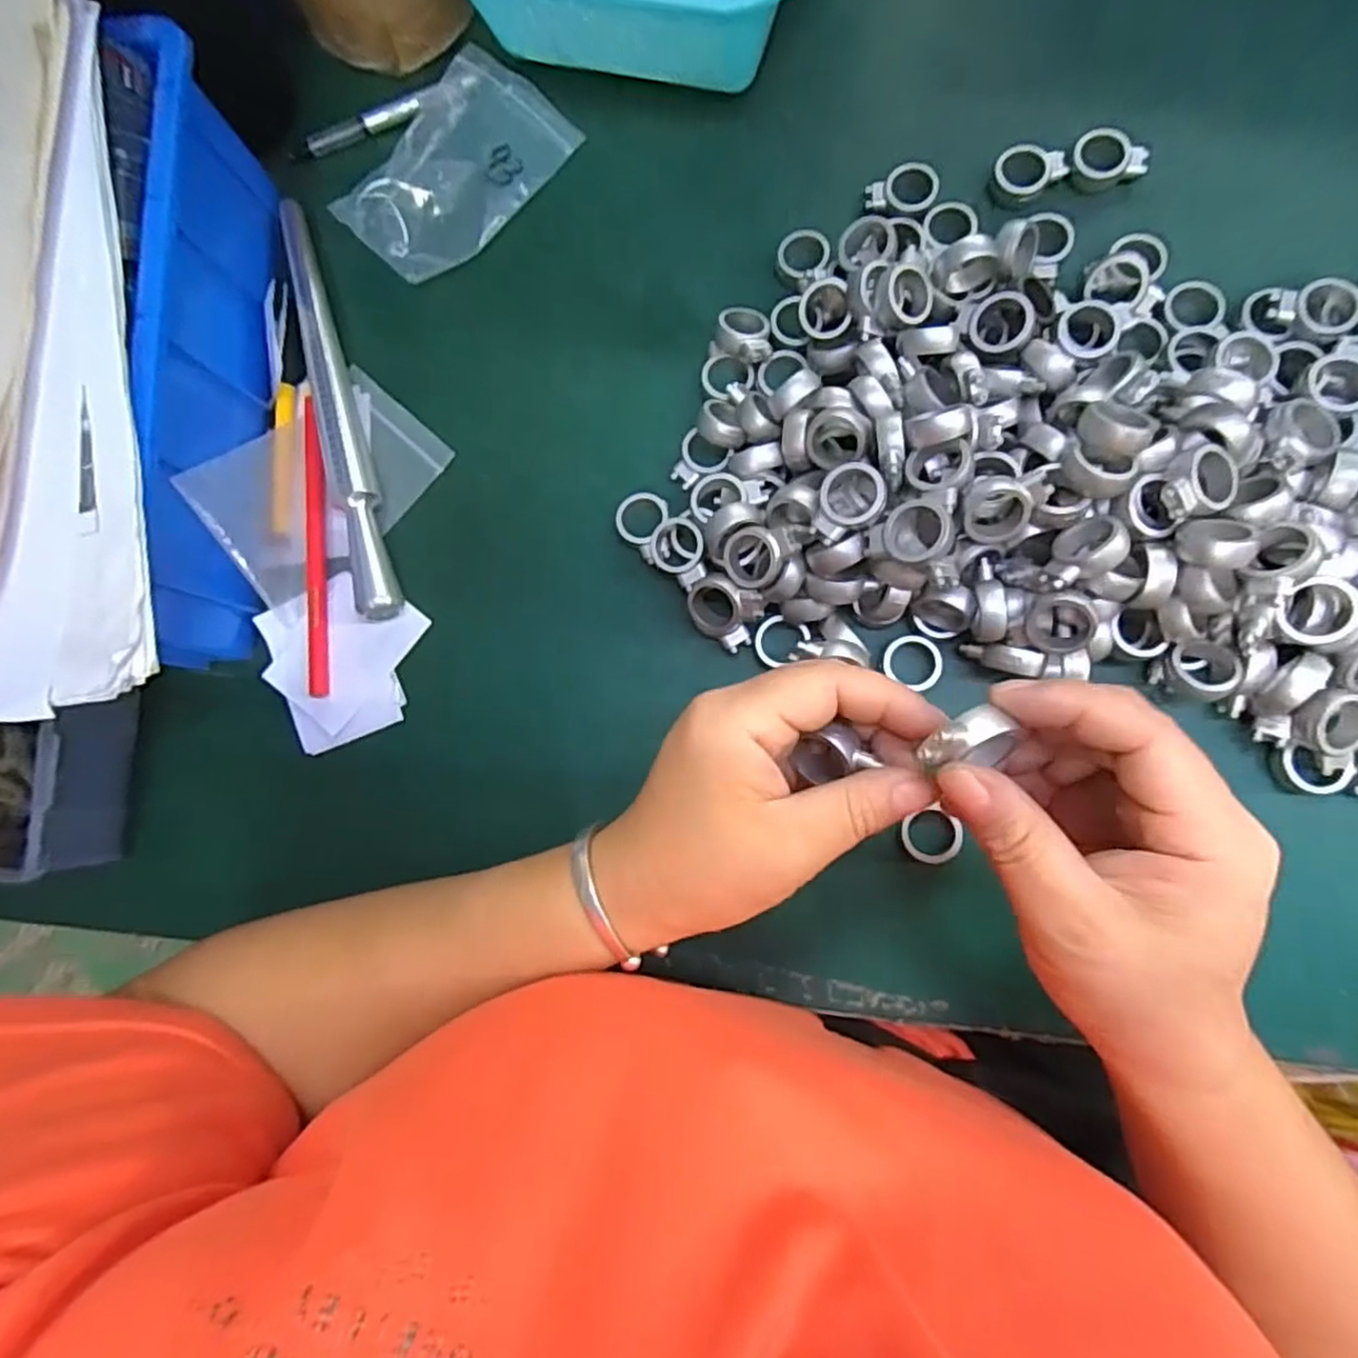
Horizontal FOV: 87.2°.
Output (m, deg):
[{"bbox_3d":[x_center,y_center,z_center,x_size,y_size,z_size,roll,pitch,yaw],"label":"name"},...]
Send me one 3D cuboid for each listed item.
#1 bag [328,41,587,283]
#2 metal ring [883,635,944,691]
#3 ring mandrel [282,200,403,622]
[{"bbox_3d":[-0.117,-0.268,0.377,0.079,0.014,0.119,39,89,10],"label":"bag"},{"bbox_3d":[0.105,-0.008,0.320,0.025,0.005,0.023,-1,83,7],"label":"metal ring"},{"bbox_3d":[-0.176,-0.140,0.366,0.018,0.020,0.229,-17,81,5],"label":"ring mandrel"}]

